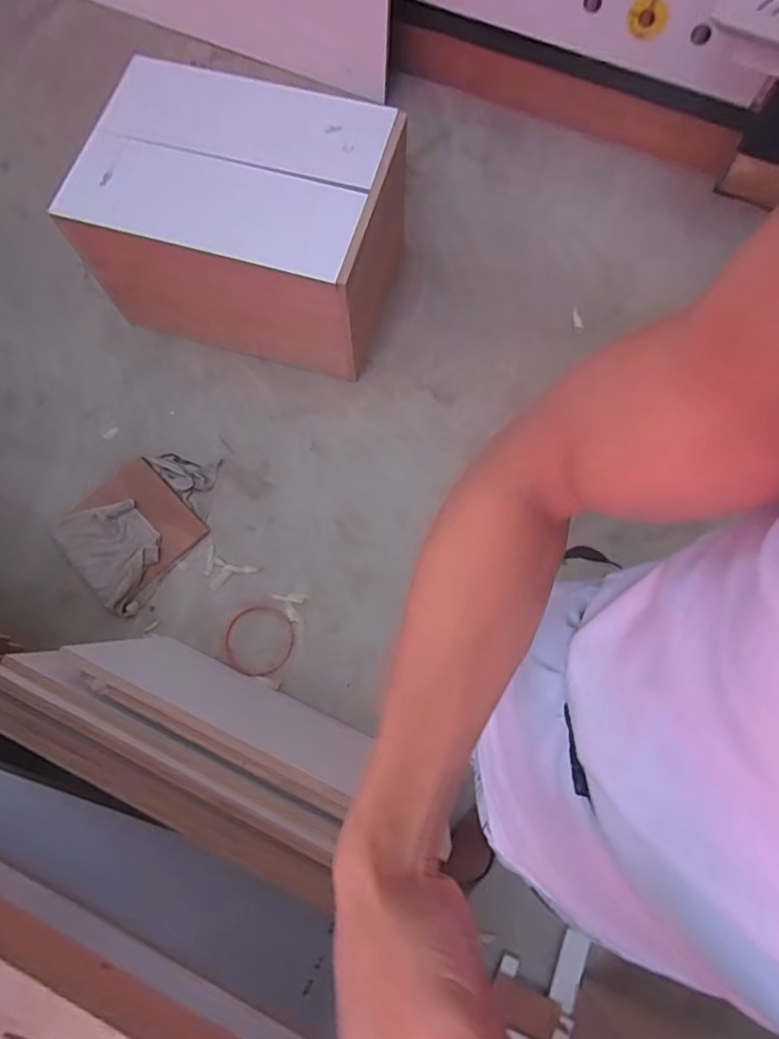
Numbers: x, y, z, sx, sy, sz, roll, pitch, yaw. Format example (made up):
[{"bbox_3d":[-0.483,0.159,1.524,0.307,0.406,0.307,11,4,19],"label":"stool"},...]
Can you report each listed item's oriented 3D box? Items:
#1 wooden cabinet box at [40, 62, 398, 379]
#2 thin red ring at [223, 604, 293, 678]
[{"bbox_3d":[-0.349,-0.745,1.401,0.692,0.395,0.524,18,74,5],"label":"wooden cabinet box"},{"bbox_3d":[-0.309,0.287,1.325,0.164,0.012,0.163,0,70,0],"label":"thin red ring"}]

